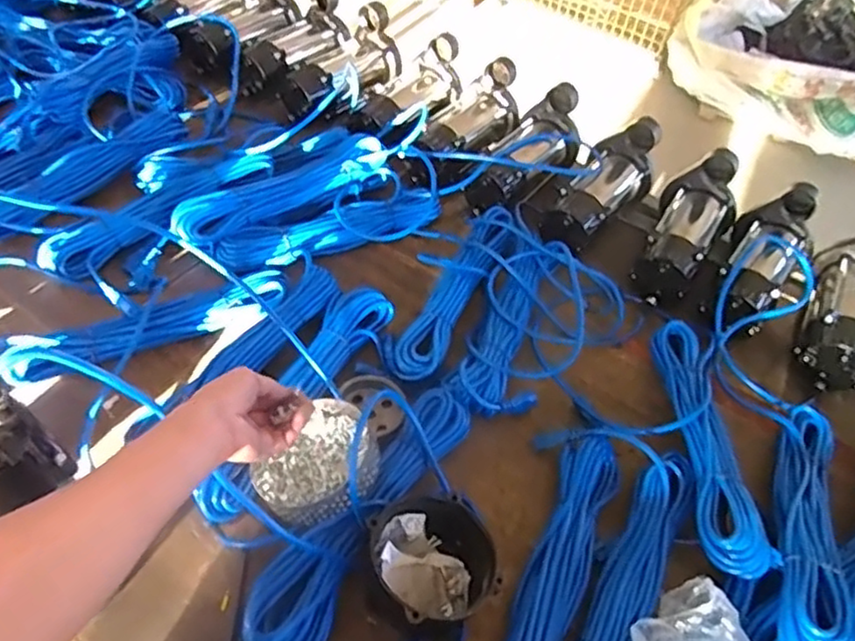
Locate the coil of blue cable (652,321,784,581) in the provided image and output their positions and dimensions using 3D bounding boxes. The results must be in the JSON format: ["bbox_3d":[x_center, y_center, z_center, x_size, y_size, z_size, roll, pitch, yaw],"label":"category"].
[{"bbox_3d":[0.329,0.134,0.802,0.082,0.056,0.349,3,48,-5],"label":"coil of blue cable"}]

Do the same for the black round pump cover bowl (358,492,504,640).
[{"bbox_3d":[0.004,0.244,0.666,0.132,0.055,0.124,-15,52,-21],"label":"black round pump cover bowl"}]

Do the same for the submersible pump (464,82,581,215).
[{"bbox_3d":[0.168,-0.282,1.113,0.116,0.130,0.249,27,50,16],"label":"submersible pump"}]

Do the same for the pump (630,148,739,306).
[{"bbox_3d":[0.406,-0.150,1.023,0.112,0.114,0.255,28,51,17],"label":"pump"}]

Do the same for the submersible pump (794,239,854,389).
[{"bbox_3d":[0.617,-0.026,0.947,0.106,0.120,0.247,27,50,16],"label":"submersible pump"}]

